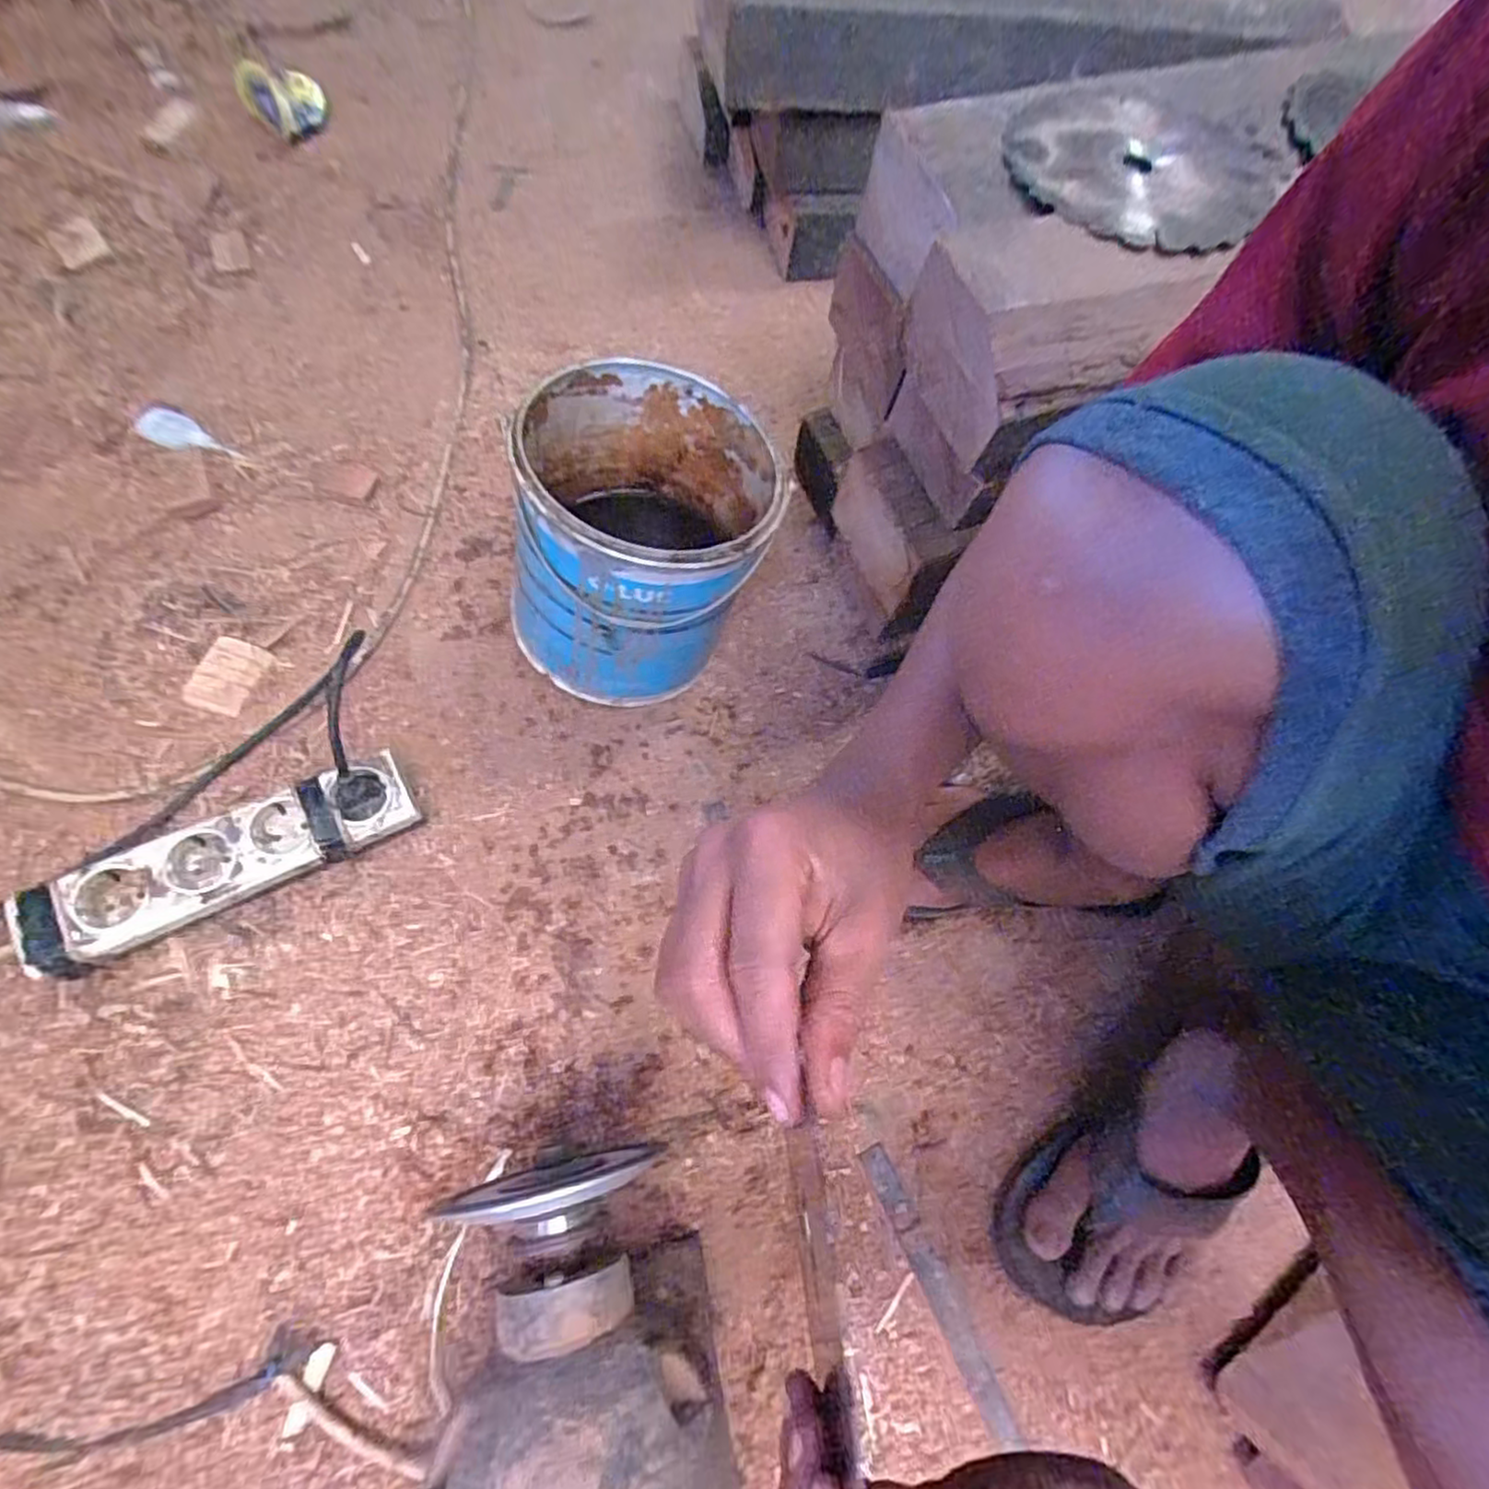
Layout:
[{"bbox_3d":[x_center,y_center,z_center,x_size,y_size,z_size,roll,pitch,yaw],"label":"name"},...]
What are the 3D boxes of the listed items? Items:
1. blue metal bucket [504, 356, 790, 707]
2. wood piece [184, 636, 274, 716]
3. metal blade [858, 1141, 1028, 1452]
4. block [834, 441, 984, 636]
[{"bbox_3d":[-0.086,-0.164,0.553,0.196,0.196,0.196,8,63,-17],"label":"blue metal bucket"},{"bbox_3d":[-0.432,-0.059,0.587,0.045,0.010,0.063,21,69,6],"label":"wood piece"},{"bbox_3d":[0.125,0.353,0.454,0.020,0.010,0.178,-24,71,-12],"label":"metal blade"},{"bbox_3d":[0.122,-0.165,0.577,0.050,0.092,0.127,-21,70,-10],"label":"block"}]

